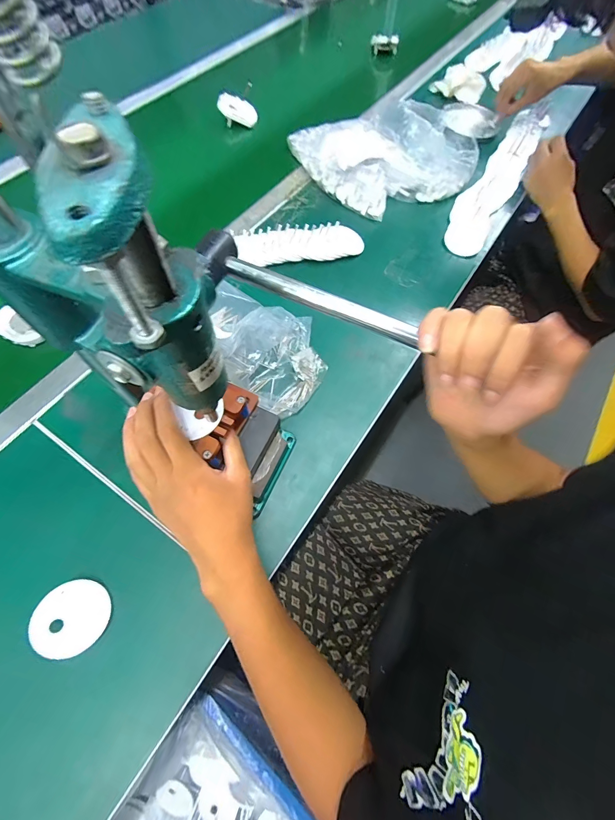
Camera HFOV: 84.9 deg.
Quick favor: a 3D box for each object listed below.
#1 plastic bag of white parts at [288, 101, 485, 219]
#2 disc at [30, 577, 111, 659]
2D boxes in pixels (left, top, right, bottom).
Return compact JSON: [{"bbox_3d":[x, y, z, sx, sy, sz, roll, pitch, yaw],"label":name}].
[{"bbox_3d":[0.171,-0.496,0.633,0.348,0.087,0.245,-19,67,-9],"label":"plastic bag of white parts"},{"bbox_3d":[-0.223,0.197,0.319,0.061,0.004,0.061,19,50,-23],"label":"disc"}]

